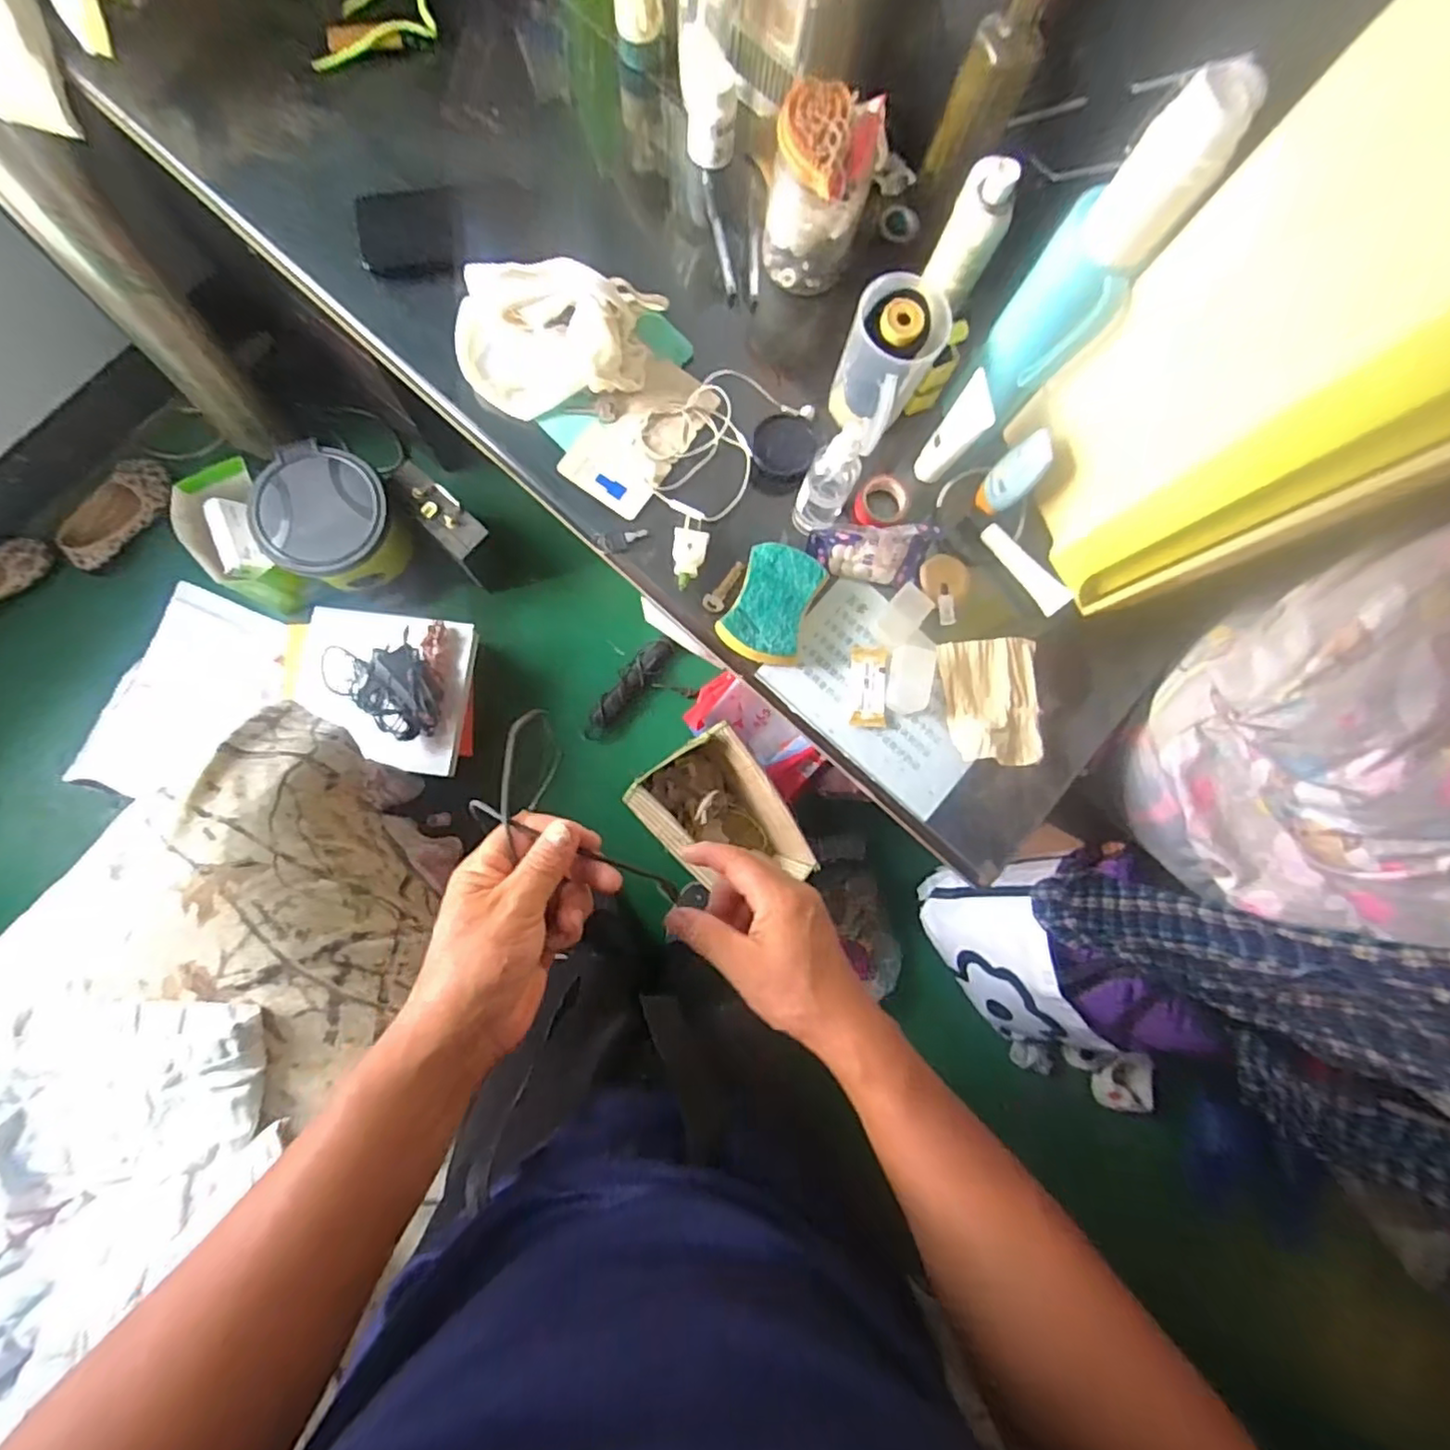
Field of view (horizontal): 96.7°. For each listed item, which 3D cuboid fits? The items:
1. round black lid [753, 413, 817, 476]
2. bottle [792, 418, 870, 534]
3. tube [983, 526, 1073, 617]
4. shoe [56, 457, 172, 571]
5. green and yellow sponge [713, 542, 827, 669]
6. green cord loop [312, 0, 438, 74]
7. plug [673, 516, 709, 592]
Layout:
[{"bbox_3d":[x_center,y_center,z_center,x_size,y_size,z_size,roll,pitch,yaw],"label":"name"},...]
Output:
[{"bbox_3d":[0.057,-0.266,0.614,0.058,0.023,0.049,3,83,-5],"label":"round black lid"},{"bbox_3d":[0.090,-0.207,0.541,0.040,0.143,0.044,1,83,-5],"label":"bottle"},{"bbox_3d":[0.281,-0.148,0.605,0.018,0.022,0.101,-37,88,-8],"label":"tube"},{"bbox_3d":[-1.198,-0.419,1.265,0.064,0.075,0.244,30,82,-1],"label":"shoe"},{"bbox_3d":[0.044,-0.108,0.583,0.073,0.029,0.098,26,82,-1],"label":"green and yellow sponge"},{"bbox_3d":[-0.354,-0.701,0.633,0.126,0.018,0.108,-21,85,-7],"label":"green cord loop"},{"bbox_3d":[-0.032,-0.160,0.596,0.031,0.018,0.067,3,83,-5],"label":"plug"}]

